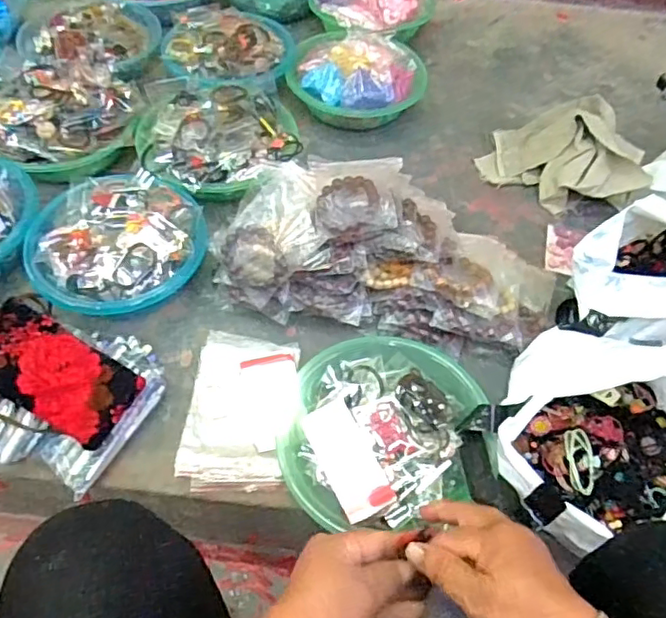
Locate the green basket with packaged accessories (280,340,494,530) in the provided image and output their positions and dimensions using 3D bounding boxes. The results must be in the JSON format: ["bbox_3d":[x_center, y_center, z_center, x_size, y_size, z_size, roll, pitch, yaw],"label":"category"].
[{"bbox_3d":[0.056,0.145,0.668,0.226,0.071,0.226,-3,55,-7],"label":"green basket with packaged accessories"}]

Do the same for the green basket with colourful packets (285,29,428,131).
[{"bbox_3d":[0.042,-0.393,1.022,0.233,0.097,0.188,8,55,1],"label":"green basket with colourful packets"}]

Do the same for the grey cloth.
[{"bbox_3d":[0.382,-0.248,0.946,0.245,0.102,0.180,34,59,18],"label":"grey cloth"}]

